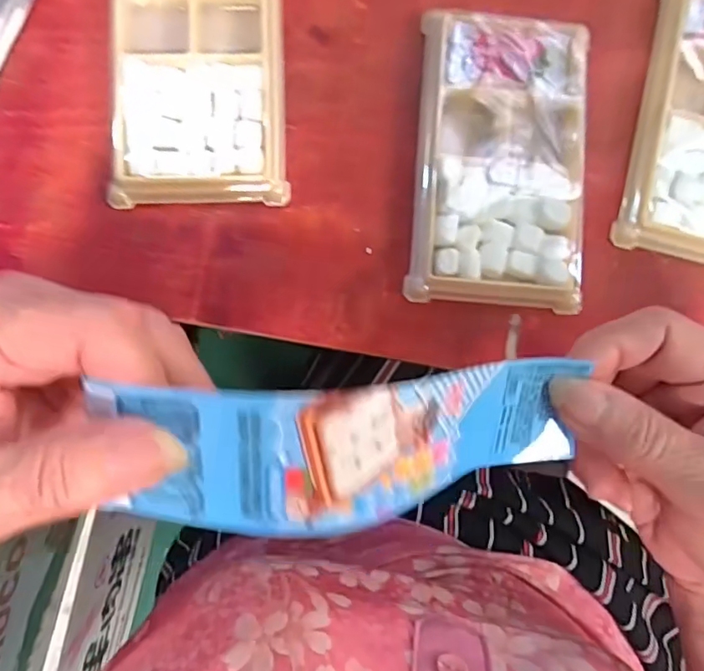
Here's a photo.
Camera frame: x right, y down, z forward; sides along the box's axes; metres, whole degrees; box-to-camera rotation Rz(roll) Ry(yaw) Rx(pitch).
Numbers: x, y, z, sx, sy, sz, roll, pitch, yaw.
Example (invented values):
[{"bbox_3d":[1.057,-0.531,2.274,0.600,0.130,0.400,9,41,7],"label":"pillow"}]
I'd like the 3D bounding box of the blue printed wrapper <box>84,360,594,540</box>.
[{"bbox_3d":[0.008,0.031,0.159,0.141,0.028,0.040,-3,86,-22],"label":"blue printed wrapper"}]

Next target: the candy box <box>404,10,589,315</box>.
[{"bbox_3d":[0.069,-0.082,0.262,0.077,0.014,0.135,5,85,-4],"label":"candy box"}]

